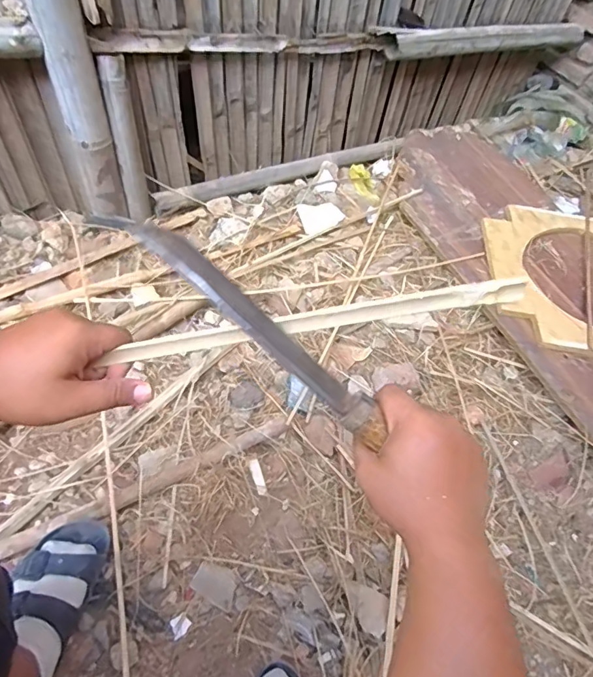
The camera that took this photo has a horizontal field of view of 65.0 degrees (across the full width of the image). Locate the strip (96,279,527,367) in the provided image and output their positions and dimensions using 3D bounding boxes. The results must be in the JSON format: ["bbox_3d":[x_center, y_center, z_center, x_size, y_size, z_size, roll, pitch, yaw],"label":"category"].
[{"bbox_3d":[0.018,-0.015,0.383,0.337,0.017,0.011,-9,58,0],"label":"strip"}]

